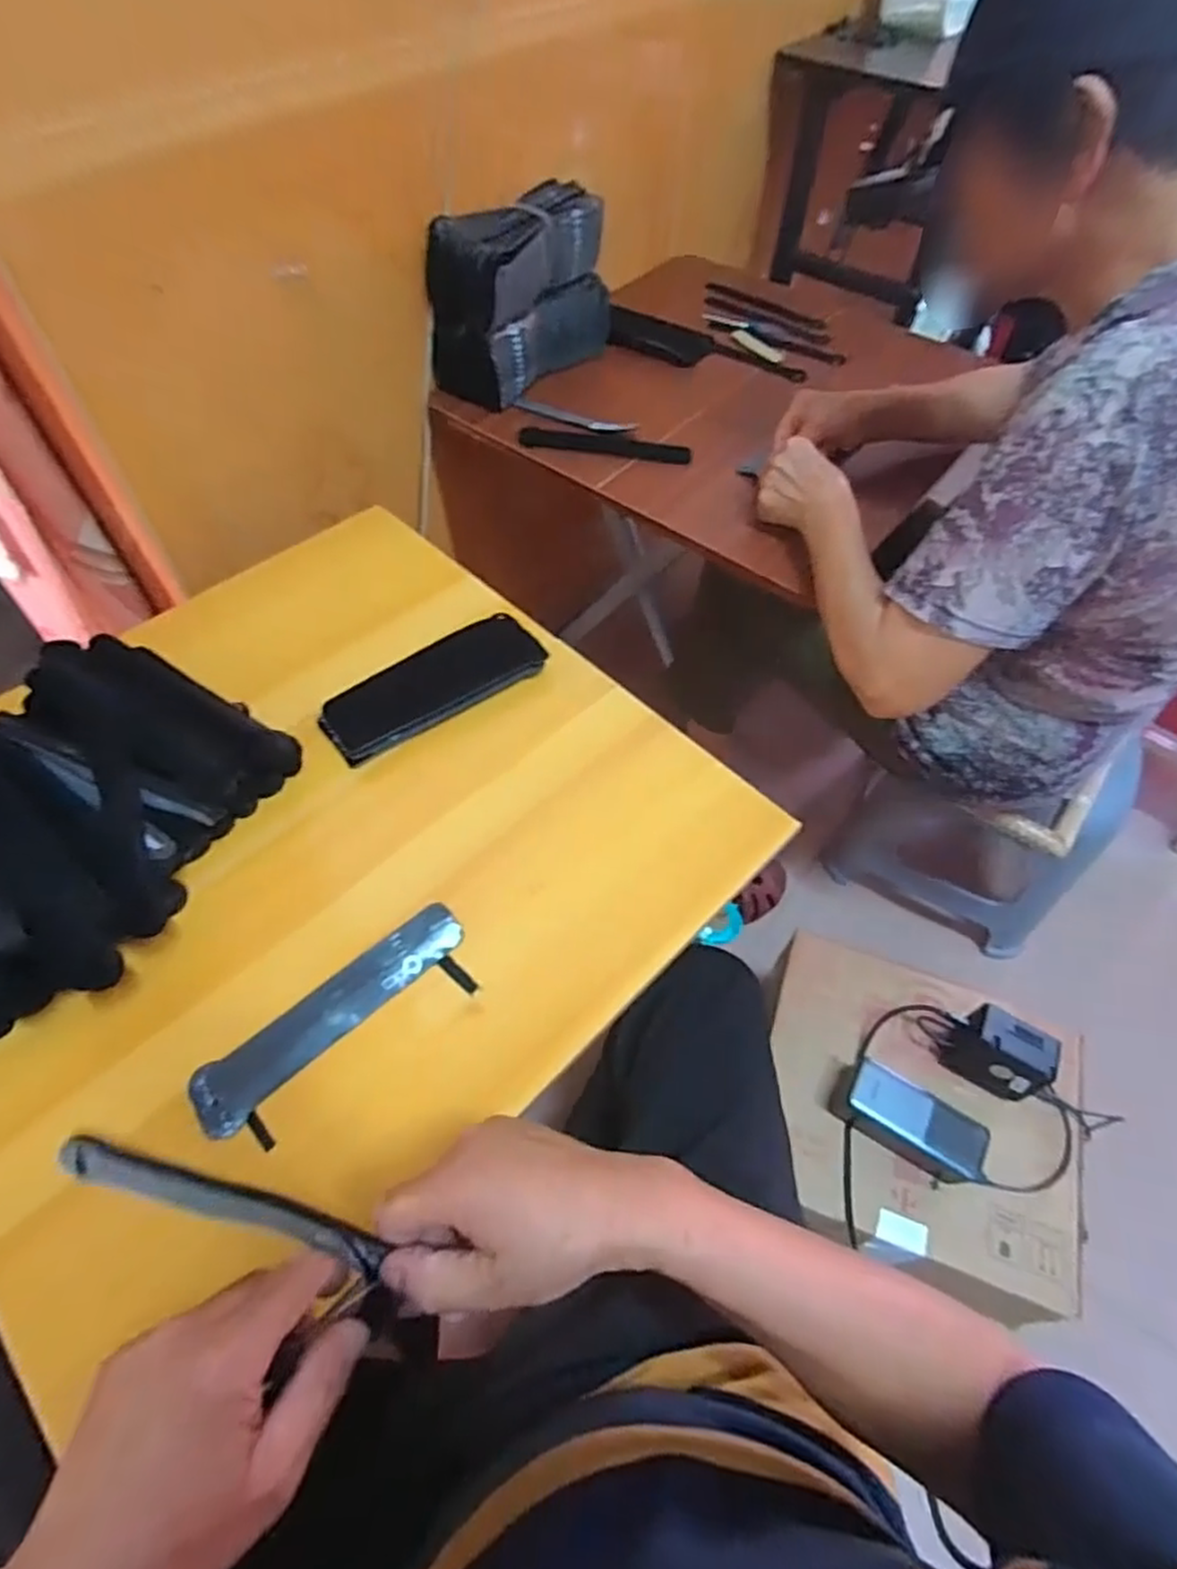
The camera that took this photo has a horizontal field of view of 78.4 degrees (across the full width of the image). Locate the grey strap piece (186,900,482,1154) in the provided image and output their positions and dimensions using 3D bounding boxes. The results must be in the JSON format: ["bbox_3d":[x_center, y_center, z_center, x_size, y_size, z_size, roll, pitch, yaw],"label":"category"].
[{"bbox_3d":[-0.168,0.164,0.500,0.199,0.012,0.071,-38,66,-24],"label":"grey strap piece"}]

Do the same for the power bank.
[{"bbox_3d":[0.308,0.325,0.694,0.133,0.051,0.058,32,61,17],"label":"power bank"}]

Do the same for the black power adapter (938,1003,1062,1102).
[{"bbox_3d":[0.407,0.271,0.725,0.086,0.085,0.054,28,60,15],"label":"black power adapter"}]

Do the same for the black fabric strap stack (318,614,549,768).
[{"bbox_3d":[-0.137,-0.090,0.648,0.200,0.032,0.064,-31,63,-21],"label":"black fabric strap stack"}]

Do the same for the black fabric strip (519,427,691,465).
[{"bbox_3d":[0.019,-0.396,0.847,0.198,0.010,0.030,9,57,3],"label":"black fabric strip"}]

